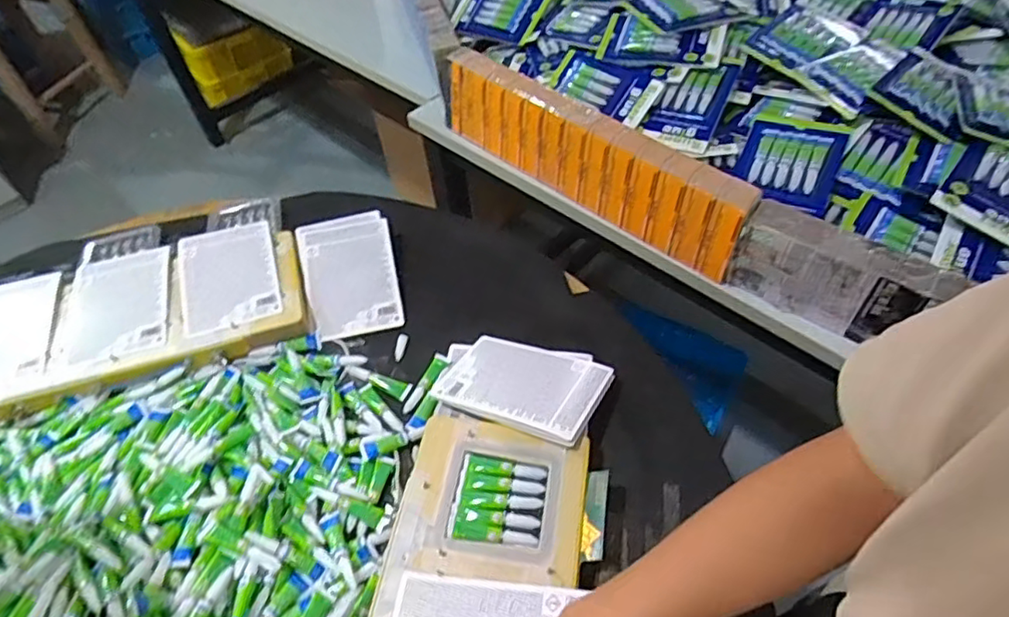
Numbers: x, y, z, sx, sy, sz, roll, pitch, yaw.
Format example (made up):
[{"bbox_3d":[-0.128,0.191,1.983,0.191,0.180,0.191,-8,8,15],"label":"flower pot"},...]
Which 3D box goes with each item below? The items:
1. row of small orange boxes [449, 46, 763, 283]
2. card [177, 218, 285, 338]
[{"bbox_3d":[0.110,-0.217,0.852,0.504,0.115,0.073,36,62,29],"label":"row of small orange boxes"},{"bbox_3d":[-0.349,-0.044,0.774,0.114,0.010,0.166,-16,56,-13],"label":"card"}]

